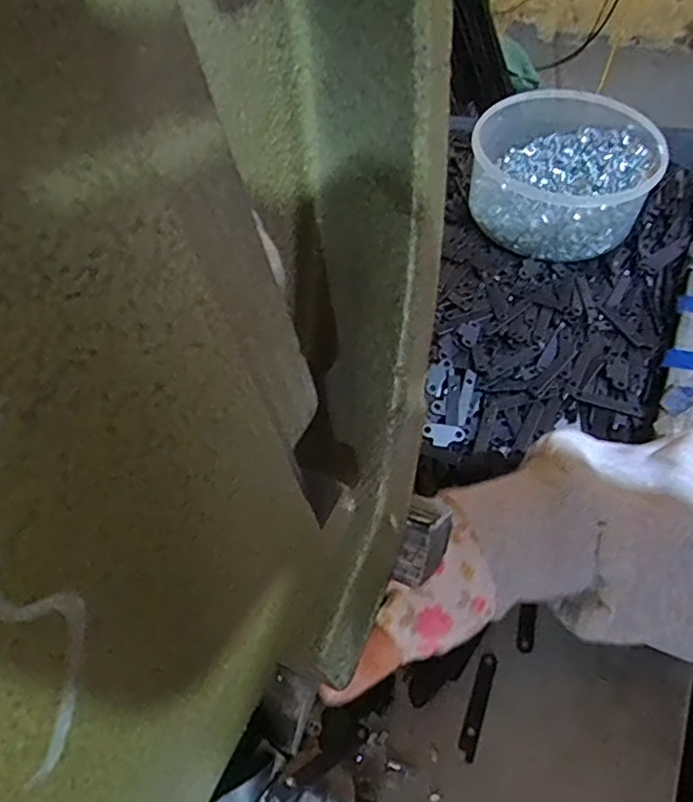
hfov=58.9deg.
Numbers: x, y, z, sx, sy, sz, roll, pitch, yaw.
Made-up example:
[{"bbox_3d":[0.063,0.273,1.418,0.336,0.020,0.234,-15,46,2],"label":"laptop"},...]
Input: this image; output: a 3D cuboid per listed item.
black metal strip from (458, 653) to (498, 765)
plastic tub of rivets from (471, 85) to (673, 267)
[{"bbox_3d":[0.069,0.160,0.323,0.009,0.004,0.053,12,54,21],"label":"black metal strip"},{"bbox_3d":[0.183,-0.198,0.525,0.147,0.069,0.159,12,55,21],"label":"plastic tub of rivets"}]

